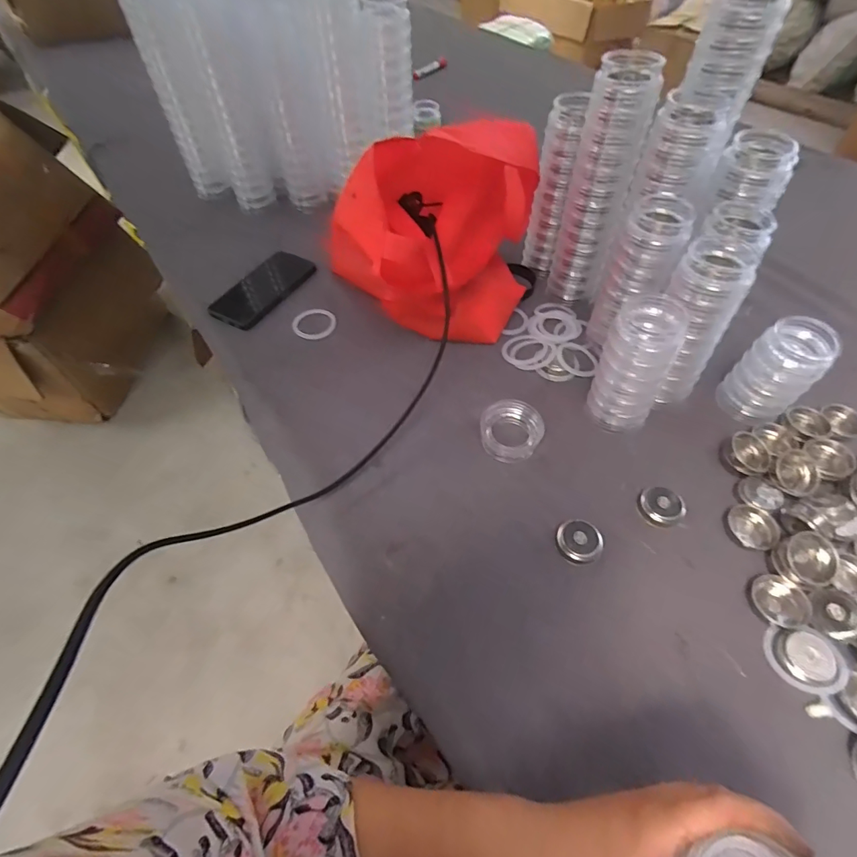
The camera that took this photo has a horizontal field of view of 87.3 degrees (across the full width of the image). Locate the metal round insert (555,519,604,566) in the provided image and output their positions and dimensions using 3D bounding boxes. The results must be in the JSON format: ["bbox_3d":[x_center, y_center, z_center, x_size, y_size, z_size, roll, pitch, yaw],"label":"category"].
[{"bbox_3d":[0.148,0.111,0.442,0.042,0.018,0.040,2,55,2],"label":"metal round insert"}]

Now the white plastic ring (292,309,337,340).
[{"bbox_3d":[-0.164,-0.151,0.644,0.061,0.009,0.056,0,55,0],"label":"white plastic ring"}]

